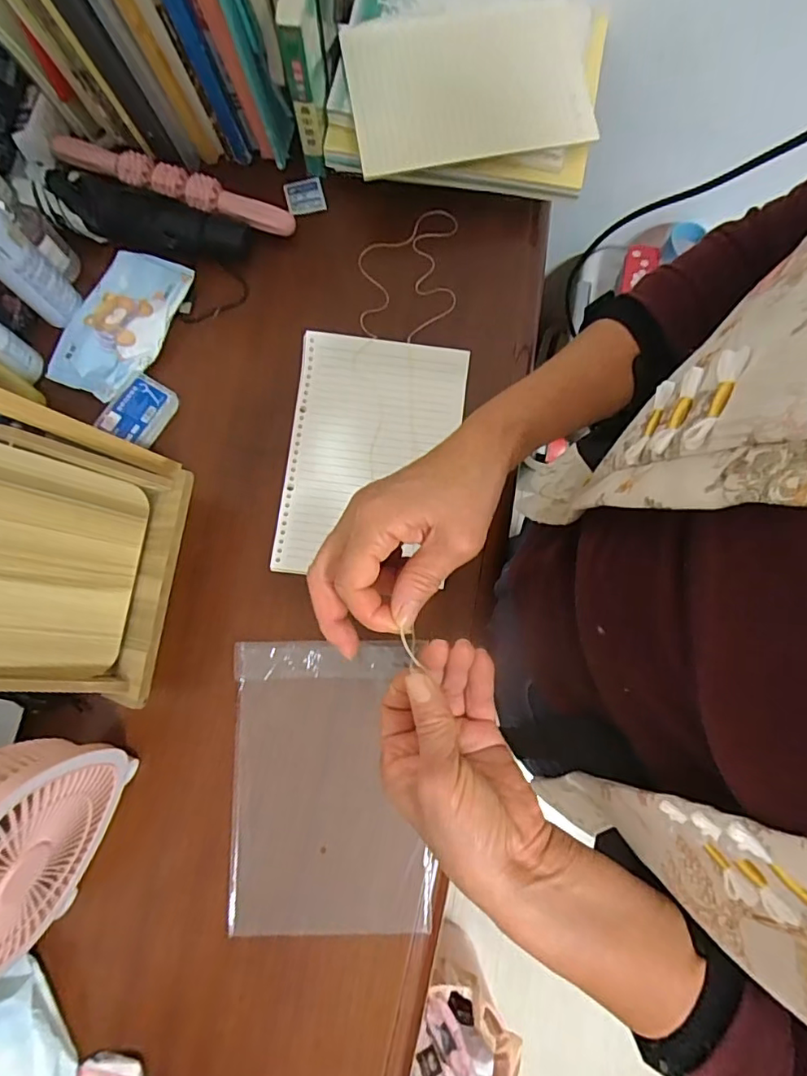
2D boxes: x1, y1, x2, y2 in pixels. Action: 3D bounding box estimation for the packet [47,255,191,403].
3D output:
[{"bbox_3d":[-0.306,-0.231,0.582,0.108,0.024,0.165,25,81,4],"label":"packet"}]

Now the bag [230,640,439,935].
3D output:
[{"bbox_3d":[-0.069,0.229,0.517,0.176,0.015,0.254,-1,79,-5],"label":"bag"}]

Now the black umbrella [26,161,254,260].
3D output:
[{"bbox_3d":[-0.286,-0.349,0.590,0.231,0.055,0.062,14,80,2],"label":"black umbrella"}]

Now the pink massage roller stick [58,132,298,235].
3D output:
[{"bbox_3d":[-0.255,-0.387,0.602,0.275,0.038,0.034,20,80,3],"label":"pink massage roller stick"}]

